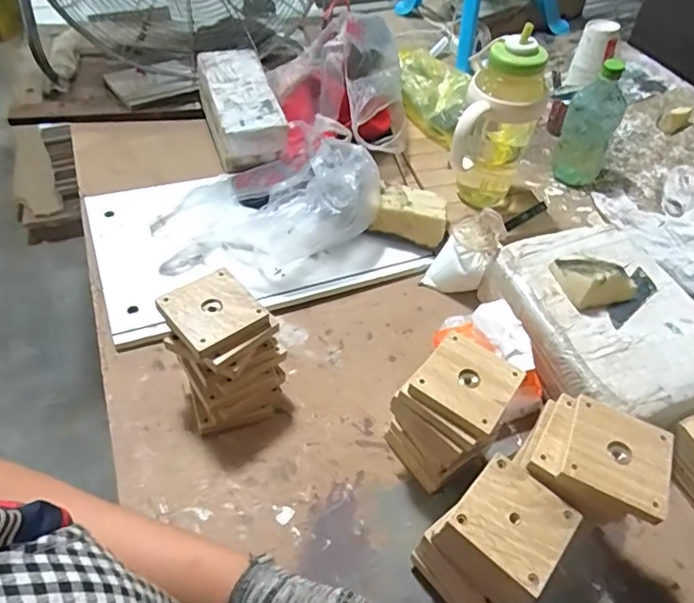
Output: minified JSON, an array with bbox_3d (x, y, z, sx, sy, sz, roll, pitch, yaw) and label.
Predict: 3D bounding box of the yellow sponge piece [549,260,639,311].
[{"bbox_3d":[0.301,-0.030,0.634,0.086,0.039,0.067,-3,51,-5],"label":"yellow sponge piece"}]

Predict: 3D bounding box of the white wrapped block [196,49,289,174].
[{"bbox_3d":[-0.182,-0.328,0.902,0.114,0.089,0.216,-15,53,-15],"label":"white wrapped block"}]

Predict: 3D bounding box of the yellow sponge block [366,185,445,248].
[{"bbox_3d":[0.095,-0.127,0.783,0.102,0.055,0.070,12,51,7],"label":"yellow sponge block"}]

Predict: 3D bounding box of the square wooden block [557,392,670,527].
[{"bbox_3d":[0.226,0.129,0.444,0.079,0.009,0.081,22,53,15],"label":"square wooden block"}]

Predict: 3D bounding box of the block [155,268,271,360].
[{"bbox_3d":[-0.134,0.010,0.533,0.079,0.019,0.085,-33,59,-26],"label":"block"}]

